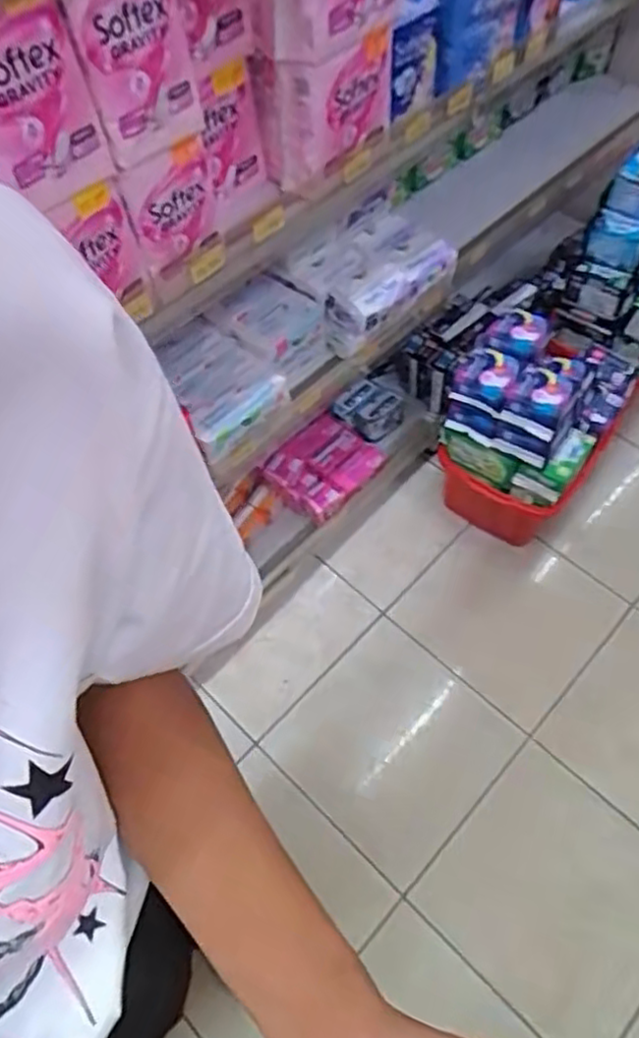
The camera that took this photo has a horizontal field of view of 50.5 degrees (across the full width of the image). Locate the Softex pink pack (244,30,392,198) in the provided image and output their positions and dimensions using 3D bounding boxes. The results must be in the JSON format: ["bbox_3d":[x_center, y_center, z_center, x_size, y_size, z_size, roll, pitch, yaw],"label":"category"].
[{"bbox_3d":[0.004,-0.546,0.896,0.128,0.182,0.152,22,63,14],"label":"Softex pink pack"}]

